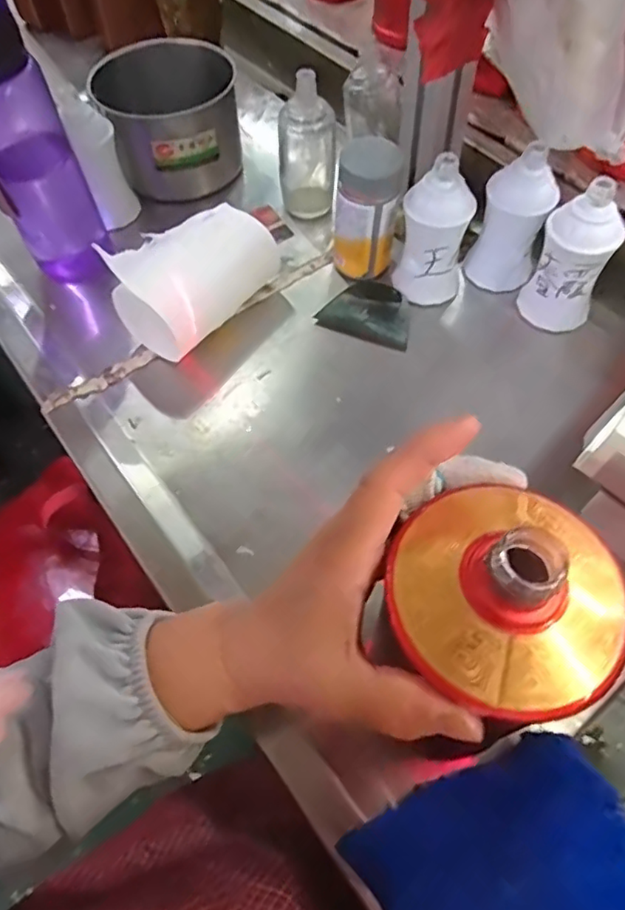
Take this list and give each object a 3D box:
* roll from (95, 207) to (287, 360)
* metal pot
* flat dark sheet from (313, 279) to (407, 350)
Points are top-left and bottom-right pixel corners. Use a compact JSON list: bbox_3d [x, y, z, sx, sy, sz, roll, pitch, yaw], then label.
[{"bbox_3d":[-0.107,-0.152,0.500,0.093,0.064,0.136,36,69,18],"label":"roll"},{"bbox_3d":[-0.141,-0.332,0.580,0.117,0.096,0.110,-1,63,1],"label":"metal pot"},{"bbox_3d":[0.052,-0.131,0.516,0.081,0.015,0.061,22,65,13],"label":"flat dark sheet"}]

